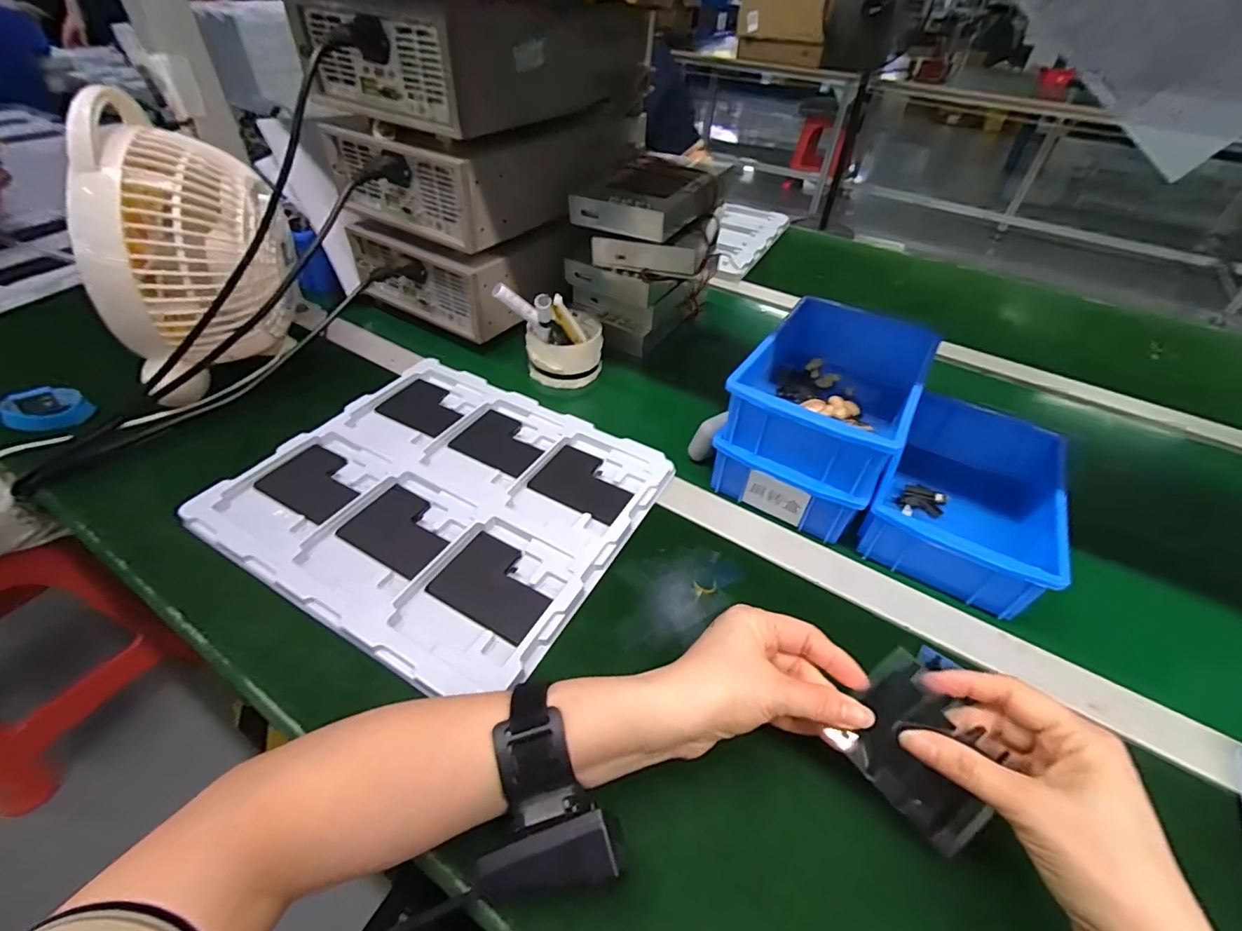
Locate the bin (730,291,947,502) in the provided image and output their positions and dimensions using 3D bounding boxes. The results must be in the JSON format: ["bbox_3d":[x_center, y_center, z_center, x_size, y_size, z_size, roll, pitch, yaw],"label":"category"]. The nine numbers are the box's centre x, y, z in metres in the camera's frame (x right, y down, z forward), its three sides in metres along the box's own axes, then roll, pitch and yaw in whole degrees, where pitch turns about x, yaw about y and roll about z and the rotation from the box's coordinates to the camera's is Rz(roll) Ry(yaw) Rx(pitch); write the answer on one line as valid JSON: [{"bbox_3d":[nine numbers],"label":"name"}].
[{"bbox_3d":[0.189,-0.072,0.469,0.127,0.060,0.193,26,48,21],"label":"bin"}]

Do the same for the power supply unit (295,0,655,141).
[{"bbox_3d":[-0.140,-0.453,0.575,0.204,0.086,0.313,25,48,20],"label":"power supply unit"}]

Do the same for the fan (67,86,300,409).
[{"bbox_3d":[-0.388,-0.189,0.481,0.156,0.204,0.179,-21,50,-24],"label":"fan"}]

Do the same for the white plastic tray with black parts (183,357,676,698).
[{"bbox_3d":[-0.150,0.027,0.463,0.303,0.033,0.267,23,48,19],"label":"white plastic tray with black parts"}]

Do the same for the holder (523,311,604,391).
[{"bbox_3d":[-0.065,-0.133,0.608,0.086,0.059,0.083,-5,45,-8],"label":"holder"}]

